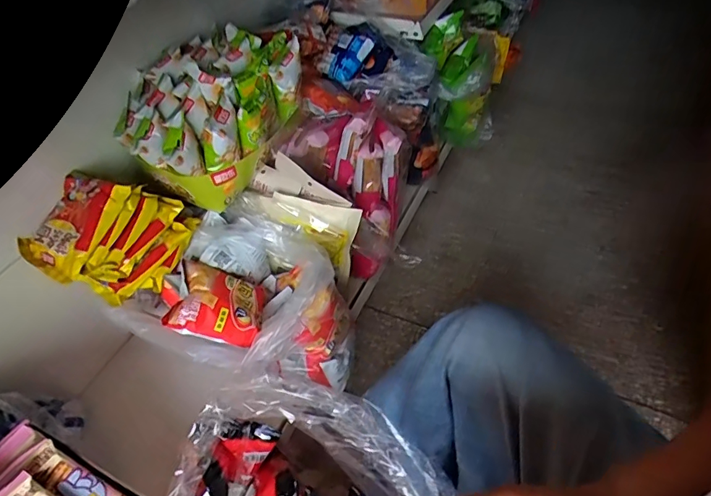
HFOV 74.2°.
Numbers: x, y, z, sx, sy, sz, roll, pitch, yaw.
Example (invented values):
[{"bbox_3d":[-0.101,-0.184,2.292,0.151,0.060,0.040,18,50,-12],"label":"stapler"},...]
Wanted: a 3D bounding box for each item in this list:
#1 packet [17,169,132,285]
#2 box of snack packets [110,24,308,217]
[{"bbox_3d":[-0.381,-0.033,0.632,0.119,0.026,0.142,16,75,24],"label":"packet"},{"bbox_3d":[-0.227,-0.205,0.756,0.211,0.175,0.285,21,53,21],"label":"box of snack packets"}]

